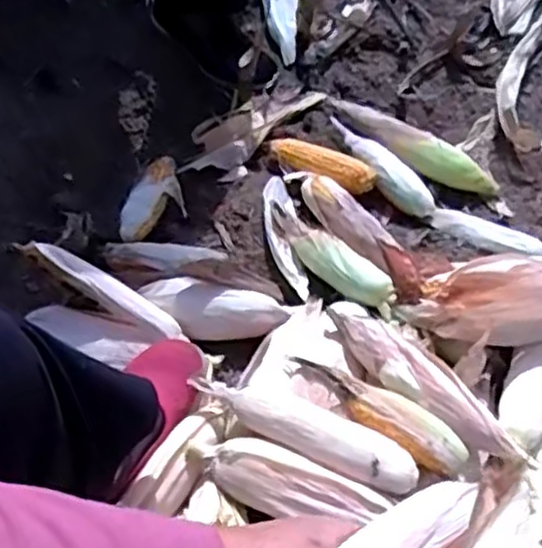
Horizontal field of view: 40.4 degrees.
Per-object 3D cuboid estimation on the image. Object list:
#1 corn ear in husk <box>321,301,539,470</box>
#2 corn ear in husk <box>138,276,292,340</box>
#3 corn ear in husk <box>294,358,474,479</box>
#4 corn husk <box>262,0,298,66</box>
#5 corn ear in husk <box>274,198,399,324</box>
[{"bbox_3d":[0.161,0.118,0.812,0.076,0.059,0.271,-31,64,-19],"label":"corn ear in husk"},{"bbox_3d":[-0.069,0.049,0.901,0.176,0.056,0.066,6,58,1],"label":"corn ear in husk"},{"bbox_3d":[0.112,0.140,0.784,0.204,0.041,0.051,38,64,19],"label":"corn ear in husk"},{"bbox_3d":[0.023,-0.465,1.327,0.069,0.033,0.209,-5,73,-5],"label":"corn husk"},{"bbox_3d":[0.071,-0.024,0.962,0.052,0.042,0.238,-30,45,-19],"label":"corn ear in husk"}]

